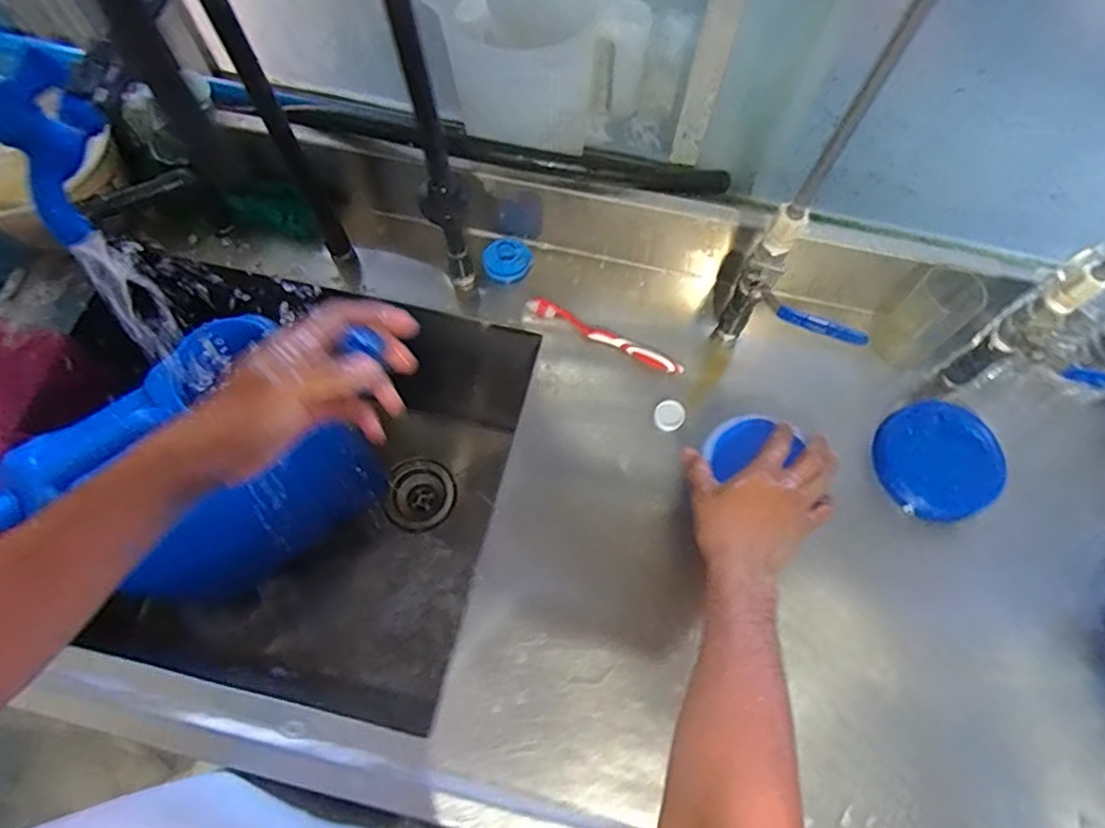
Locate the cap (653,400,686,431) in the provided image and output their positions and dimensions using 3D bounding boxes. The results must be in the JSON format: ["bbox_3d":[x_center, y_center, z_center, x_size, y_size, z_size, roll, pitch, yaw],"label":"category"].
[{"bbox_3d":[0.126,0.002,0.678,0.036,0.008,0.031,-38,74,-15],"label":"cap"}]

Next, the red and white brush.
[{"bbox_3d":[0.060,-0.089,0.711,0.184,0.016,0.022,24,69,8],"label":"red and white brush"}]

